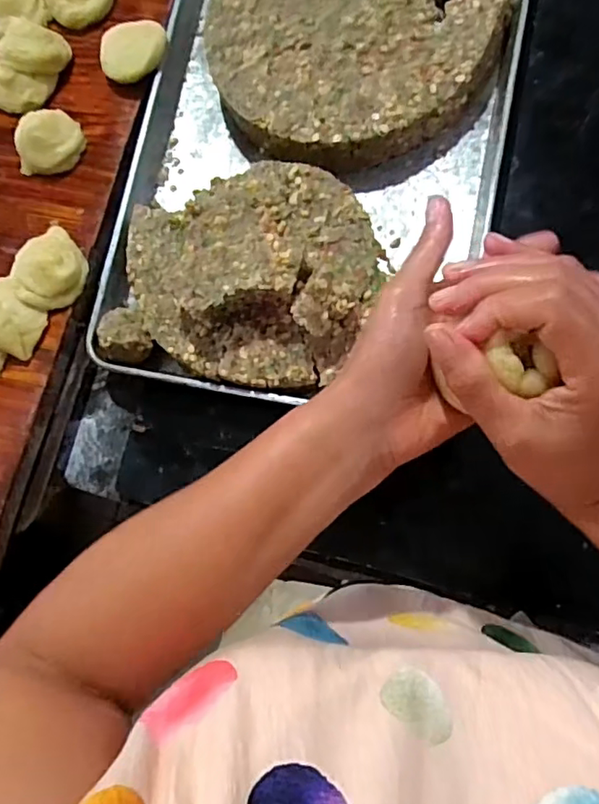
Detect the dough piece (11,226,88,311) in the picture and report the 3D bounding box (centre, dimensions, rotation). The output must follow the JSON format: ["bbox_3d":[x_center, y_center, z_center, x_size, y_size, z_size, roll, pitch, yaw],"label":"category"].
[{"bbox_3d":[-0.279,-0.147,0.642,0.078,0.030,0.075,-1,82,5],"label":"dough piece"}]

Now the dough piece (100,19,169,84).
[{"bbox_3d":[-0.195,-0.406,0.668,0.077,0.032,0.056,-1,82,5],"label":"dough piece"}]

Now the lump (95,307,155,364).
[{"bbox_3d":[-0.192,-0.070,0.626,0.054,0.029,0.064,-37,81,0],"label":"lump"}]

